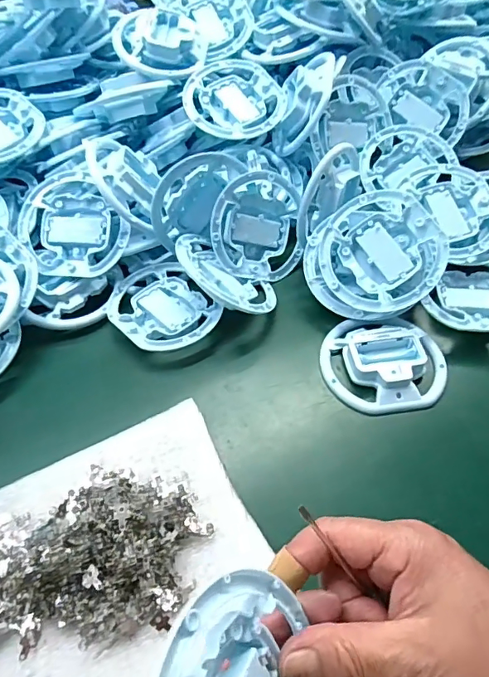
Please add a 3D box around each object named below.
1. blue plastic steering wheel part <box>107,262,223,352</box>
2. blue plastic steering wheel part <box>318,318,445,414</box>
[{"bbox_3d":[-0.076,-0.028,0.434,0.086,0.020,0.103,-30,57,-19],"label":"blue plastic steering wheel part"},{"bbox_3d":[0.119,0.017,0.394,0.102,0.019,0.090,-5,53,-1],"label":"blue plastic steering wheel part"}]

